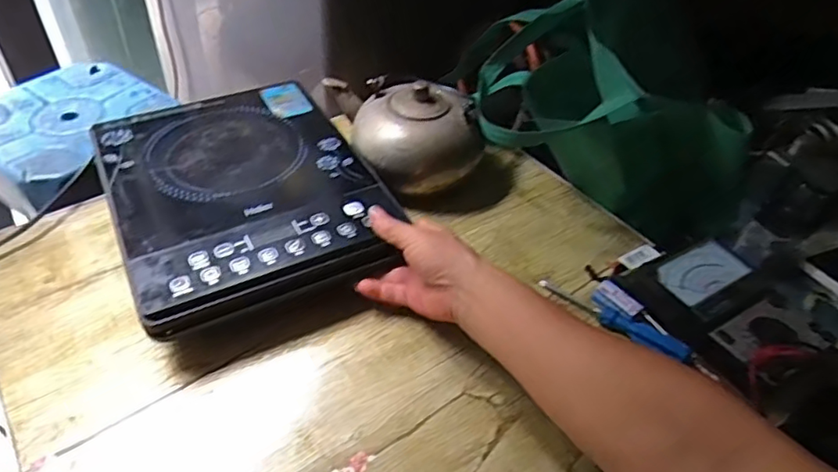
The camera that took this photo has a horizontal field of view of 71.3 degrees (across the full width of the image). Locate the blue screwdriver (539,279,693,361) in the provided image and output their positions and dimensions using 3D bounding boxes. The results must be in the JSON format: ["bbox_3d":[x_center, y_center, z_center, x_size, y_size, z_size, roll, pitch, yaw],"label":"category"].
[{"bbox_3d":[0.199,0.082,0.607,0.164,0.018,0.023,29,50,26],"label":"blue screwdriver"}]

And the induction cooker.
[{"bbox_3d":[-0.201,-0.058,0.673,0.272,0.042,0.361,-19,47,-21],"label":"induction cooker"}]

